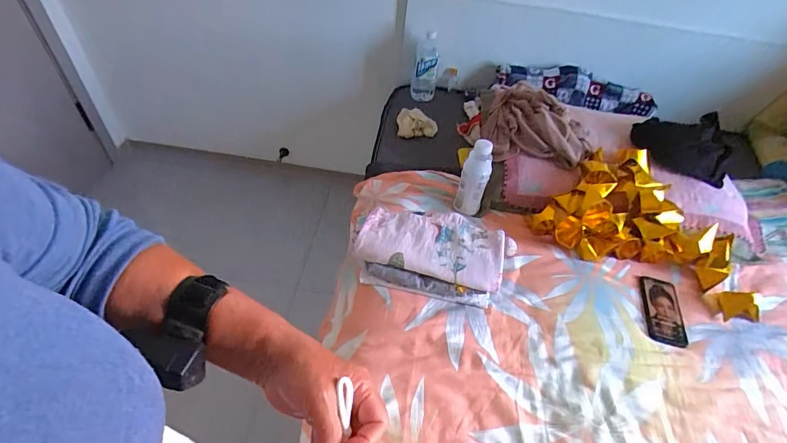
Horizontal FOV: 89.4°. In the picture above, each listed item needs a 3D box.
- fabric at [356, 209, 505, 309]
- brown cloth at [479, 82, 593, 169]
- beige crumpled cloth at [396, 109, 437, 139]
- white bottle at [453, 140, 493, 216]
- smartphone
[{"bbox_3d":[0.069,0.068,0.815,0.294,0.093,0.155,10,48,1],"label":"fabric"},{"bbox_3d":[0.353,-0.233,0.983,0.268,0.091,0.171,21,49,11],"label":"brown cloth"},{"bbox_3d":[0.070,-0.299,1.211,0.118,0.084,0.025,-6,7,-6],"label":"beige crumpled cloth"},{"bbox_3d":[0.191,-0.100,0.944,0.065,0.181,0.059,19,50,10],"label":"white bottle"},{"bbox_3d":[0.564,0.187,0.834,0.075,0.013,0.150,13,49,5],"label":"smartphone"}]

